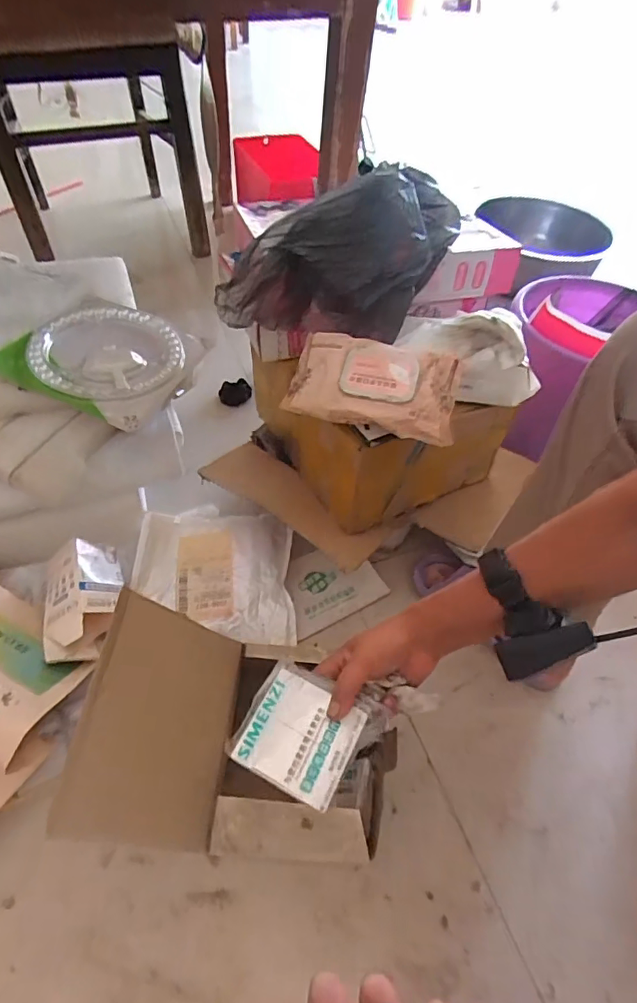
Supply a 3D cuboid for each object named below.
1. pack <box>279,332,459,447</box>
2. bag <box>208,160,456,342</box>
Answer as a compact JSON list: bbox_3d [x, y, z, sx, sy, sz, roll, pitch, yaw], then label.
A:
[{"bbox_3d":[0.060,-0.127,0.543,0.174,0.050,0.097,13,52,7],"label":"pack"},{"bbox_3d":[0.024,-0.289,0.574,0.250,0.136,0.159,8,51,3],"label":"bag"}]

